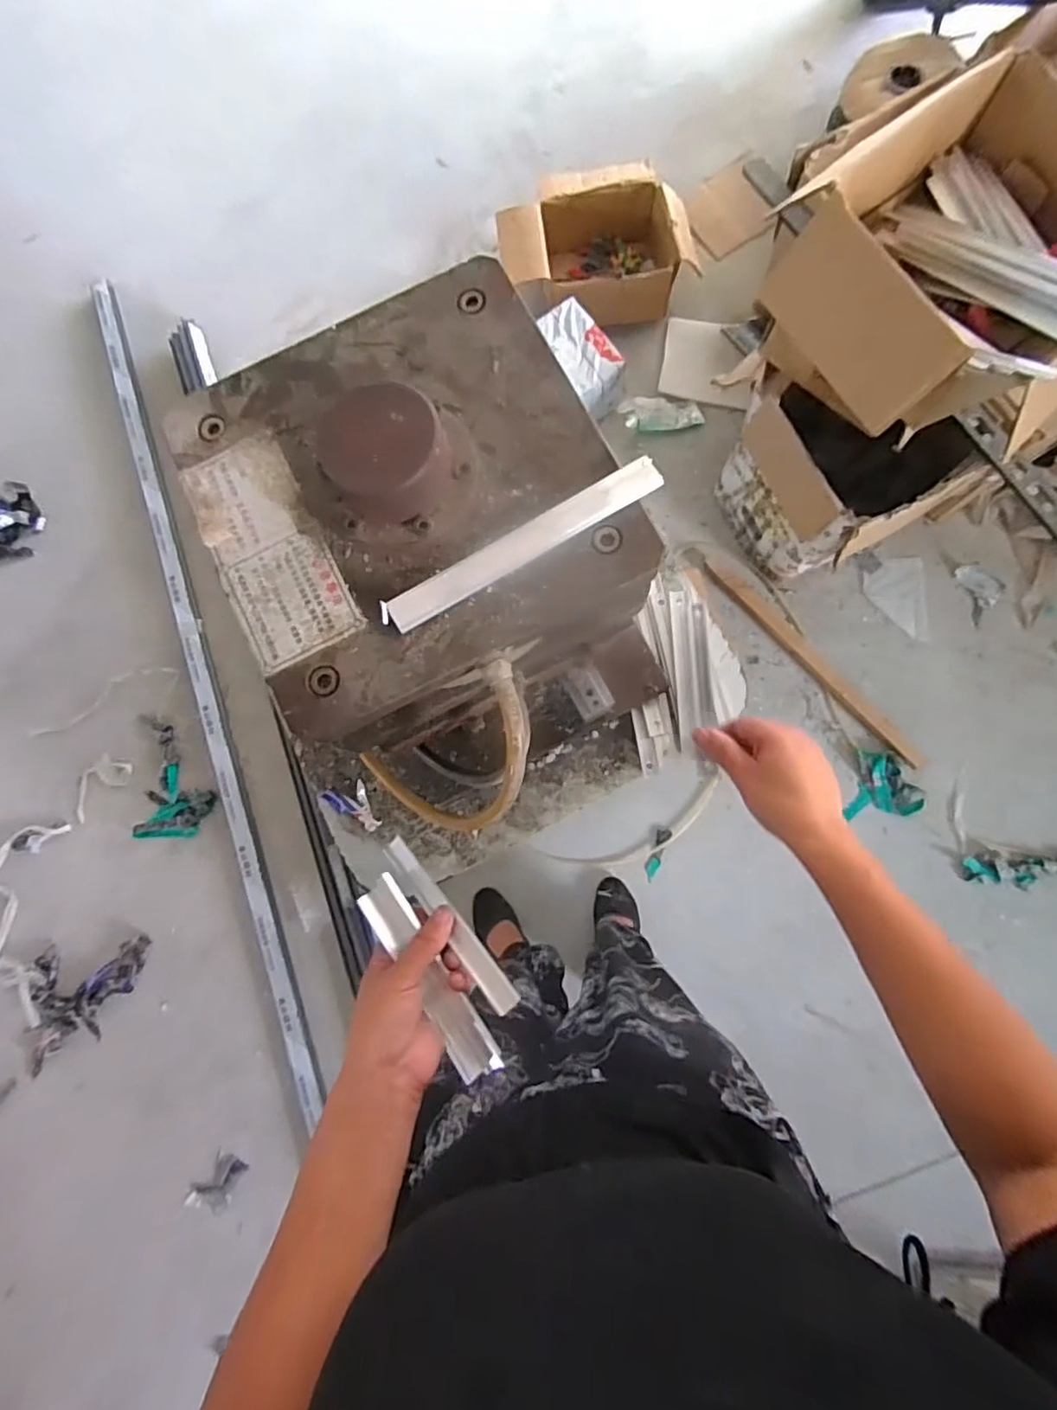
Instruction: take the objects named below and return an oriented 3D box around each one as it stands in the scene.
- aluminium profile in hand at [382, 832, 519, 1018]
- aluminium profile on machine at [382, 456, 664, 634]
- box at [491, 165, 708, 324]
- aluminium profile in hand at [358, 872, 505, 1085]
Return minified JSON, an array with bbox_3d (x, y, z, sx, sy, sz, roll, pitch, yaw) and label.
[{"bbox_3d":[-0.064,0.171,0.487,0.022,0.015,0.159,-44,63,-3],"label":"aluminium profile in hand"},{"bbox_3d":[-0.003,-0.087,0.333,0.163,0.008,0.021,-30,81,-1],"label":"aluminium profile on machine"},{"bbox_3d":[0.170,-1.122,1.523,0.470,0.176,0.358,-3,81,3],"label":"box"},{"bbox_3d":[-0.078,0.214,0.489,0.038,0.023,0.166,-35,80,-2],"label":"aluminium profile in hand"}]

